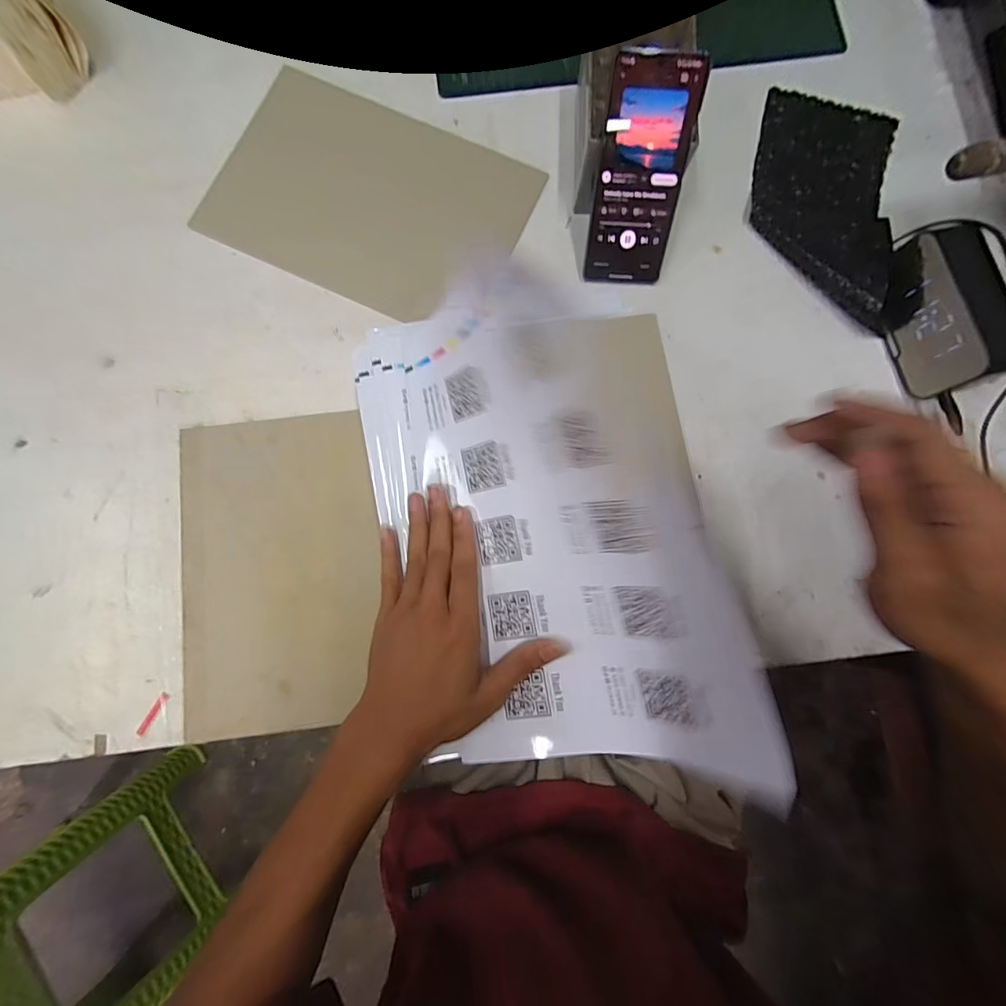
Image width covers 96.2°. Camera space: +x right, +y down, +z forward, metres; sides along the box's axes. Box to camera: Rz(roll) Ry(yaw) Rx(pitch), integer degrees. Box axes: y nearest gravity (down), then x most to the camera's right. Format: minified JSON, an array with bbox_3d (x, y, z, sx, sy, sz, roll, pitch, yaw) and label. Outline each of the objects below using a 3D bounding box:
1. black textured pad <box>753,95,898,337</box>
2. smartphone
[{"bbox_3d":[0.327,-0.308,0.446,0.139,0.033,0.256,12,83,1],"label":"black textured pad"},{"bbox_3d":[0.120,-0.280,0.393,0.072,0.162,0.008,3,40,-1],"label":"smartphone"}]

